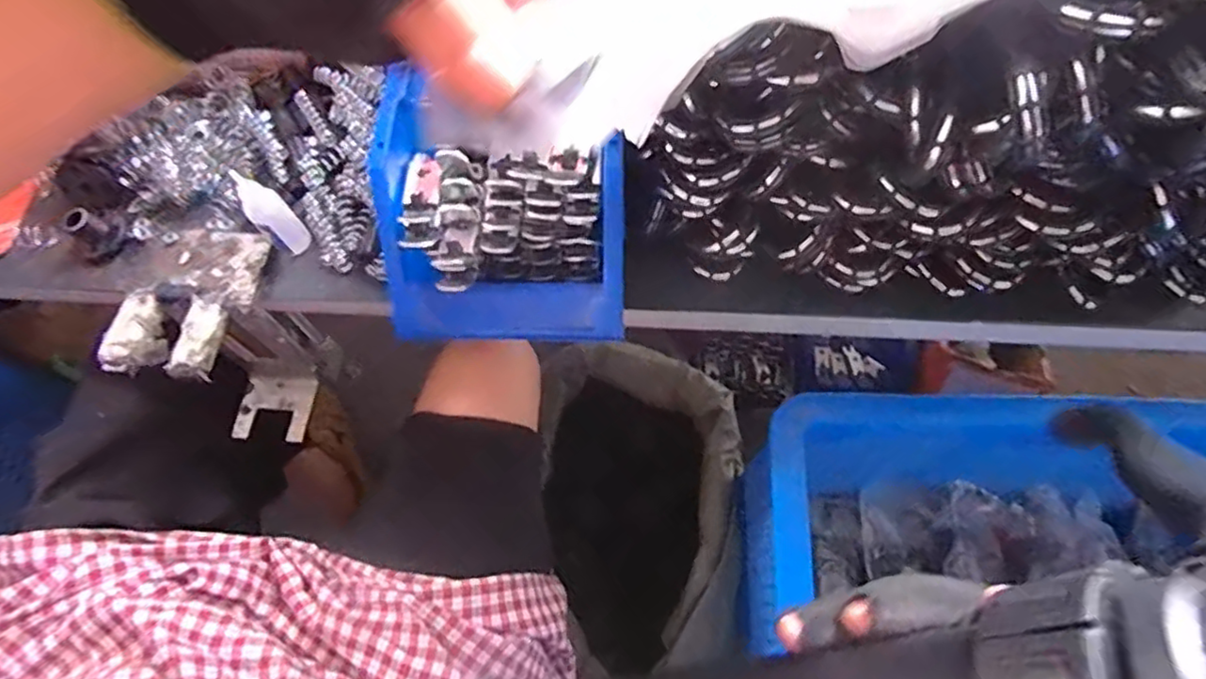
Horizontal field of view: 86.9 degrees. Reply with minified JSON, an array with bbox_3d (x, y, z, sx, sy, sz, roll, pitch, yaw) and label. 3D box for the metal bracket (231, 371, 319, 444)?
[{"bbox_3d":[-0.289,0.060,0.566,0.063,0.018,0.059,5,68,4],"label":"metal bracket"}]

